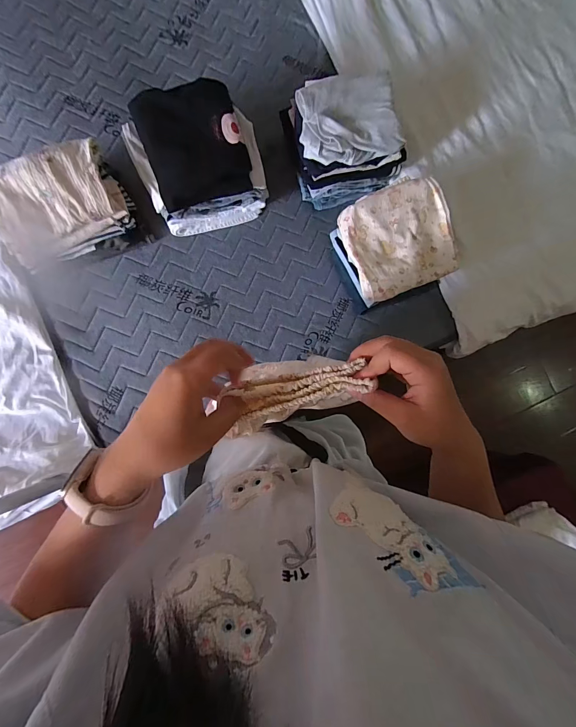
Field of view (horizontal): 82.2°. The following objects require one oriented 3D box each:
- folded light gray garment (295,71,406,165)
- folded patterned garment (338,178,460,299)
[{"bbox_3d":[0.143,-0.554,0.741,0.236,0.060,0.173,-19,86,-8],"label":"folded light gray garment"},{"bbox_3d":[0.256,-0.279,0.735,0.239,0.045,0.219,-21,86,-8],"label":"folded patterned garment"}]

